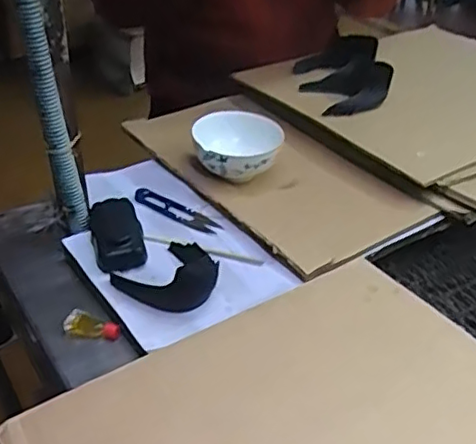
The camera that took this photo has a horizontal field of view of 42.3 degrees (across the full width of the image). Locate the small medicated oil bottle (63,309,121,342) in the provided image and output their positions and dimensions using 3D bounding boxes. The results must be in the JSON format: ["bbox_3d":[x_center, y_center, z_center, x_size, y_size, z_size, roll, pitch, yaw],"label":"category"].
[{"bbox_3d":[-0.140,0.102,0.598,0.056,0.017,0.020,8,36,8],"label":"small medicated oil bottle"}]

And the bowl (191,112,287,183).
[{"bbox_3d":[-0.006,-0.085,0.771,0.107,0.069,0.099,2,35,-1],"label":"bowl"}]

